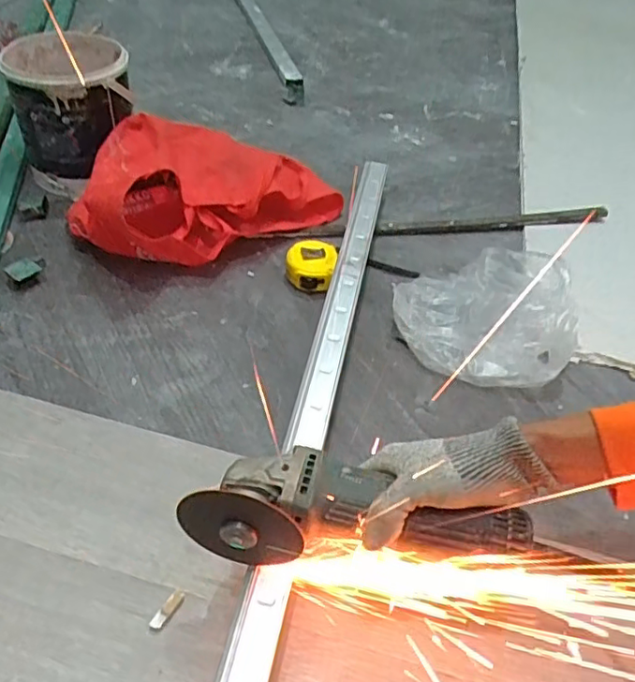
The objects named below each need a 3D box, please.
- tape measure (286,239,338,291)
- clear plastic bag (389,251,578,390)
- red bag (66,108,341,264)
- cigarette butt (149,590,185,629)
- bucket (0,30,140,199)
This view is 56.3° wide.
[{"bbox_3d":[-0.010,-0.105,0.836,0.070,0.047,0.076,8,45,2],"label":"tape measure"},{"bbox_3d":[0.214,-0.050,0.778,0.217,0.091,0.216,14,45,8],"label":"clear plastic bag"},{"bbox_3d":[-0.177,-0.249,0.893,0.382,0.137,0.271,-22,51,-26],"label":"red bag"},{"bbox_3d":[-0.130,0.234,0.518,0.012,0.010,0.036,27,48,20],"label":"cigarette butt"},{"bbox_3d":[-0.379,-0.354,0.927,0.177,0.186,0.193,-7,46,-12],"label":"bucket"}]

